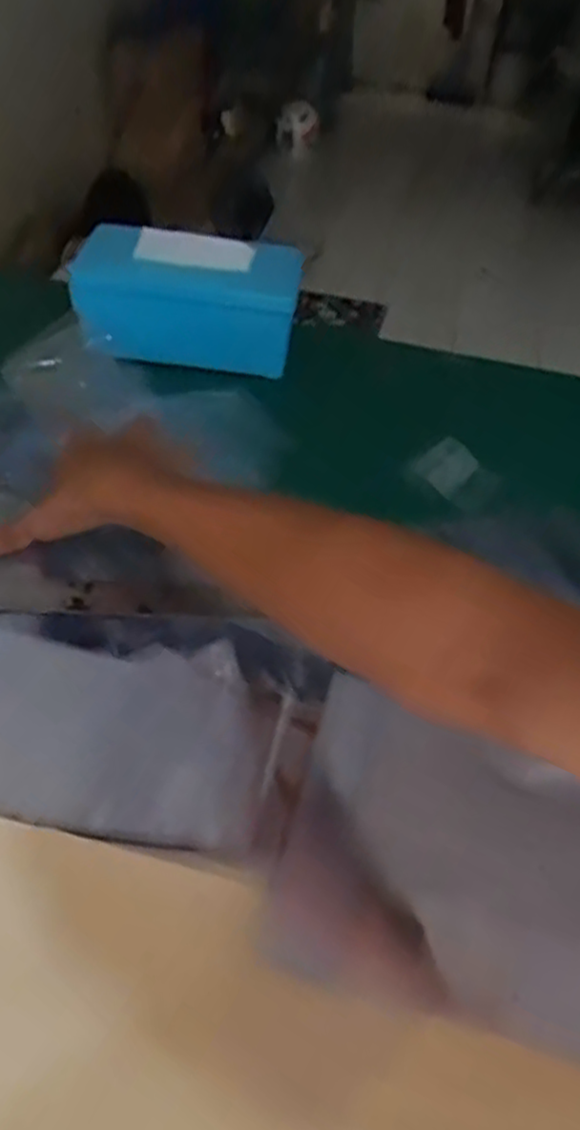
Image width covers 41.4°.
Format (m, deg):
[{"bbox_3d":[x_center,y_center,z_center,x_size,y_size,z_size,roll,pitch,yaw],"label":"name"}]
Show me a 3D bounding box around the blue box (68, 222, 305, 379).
[{"bbox_3d":[-0.104,-0.274,0.785,0.226,0.100,0.097,7,42,0],"label":"blue box"}]

